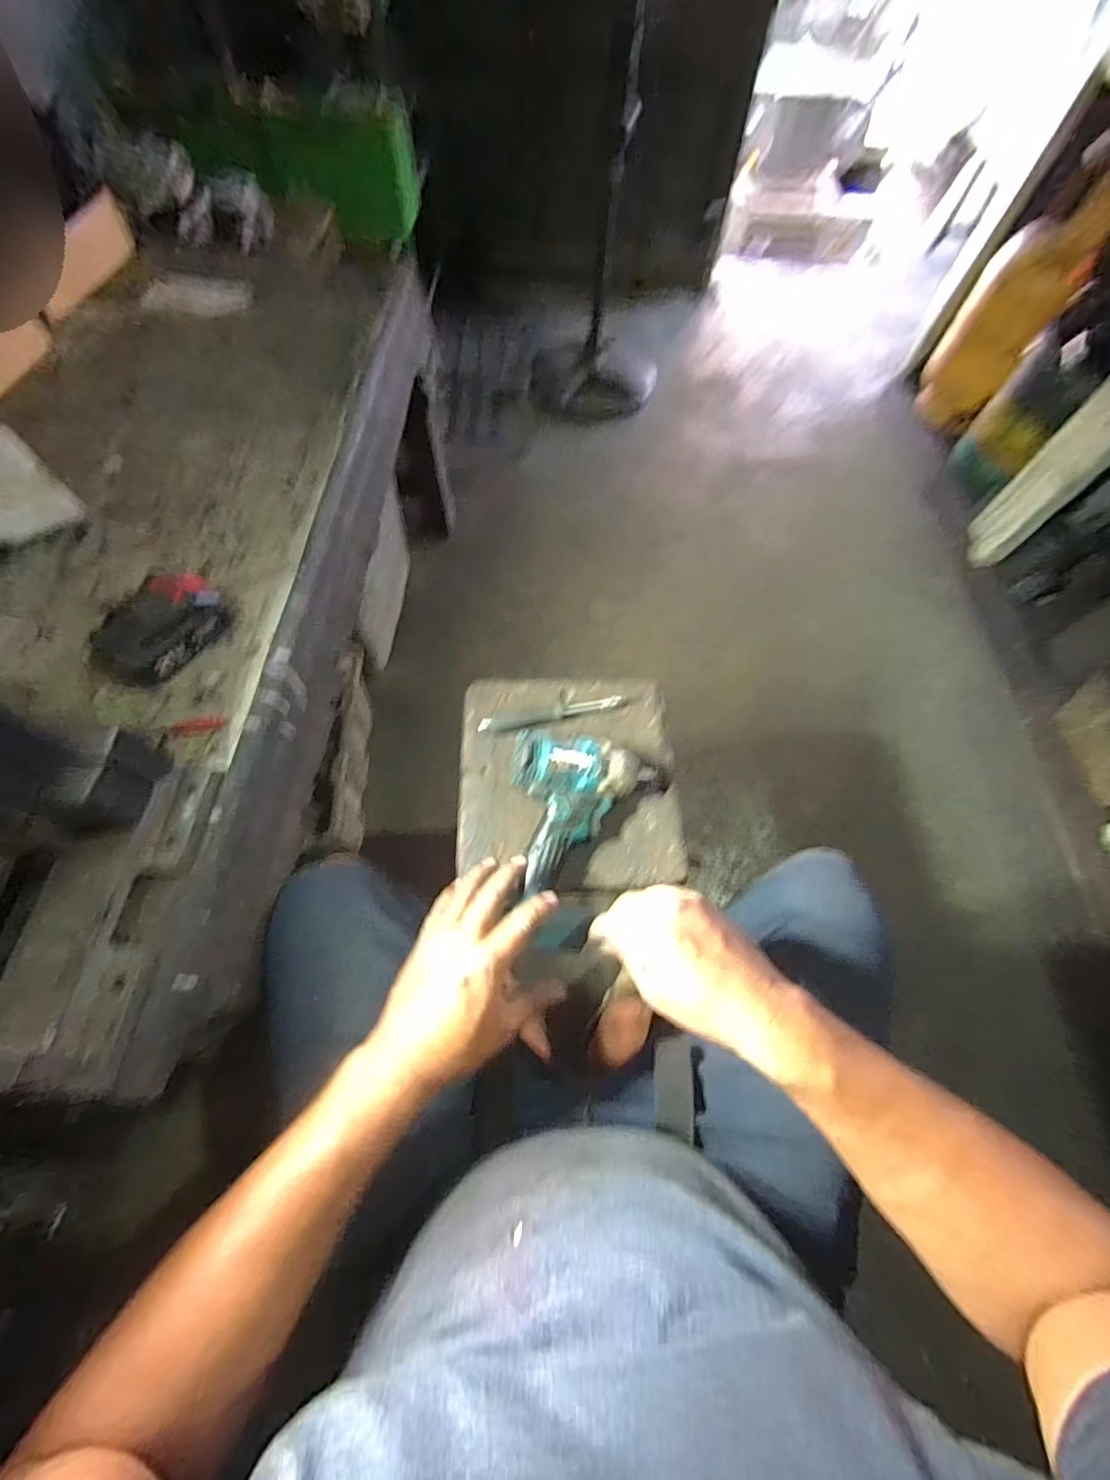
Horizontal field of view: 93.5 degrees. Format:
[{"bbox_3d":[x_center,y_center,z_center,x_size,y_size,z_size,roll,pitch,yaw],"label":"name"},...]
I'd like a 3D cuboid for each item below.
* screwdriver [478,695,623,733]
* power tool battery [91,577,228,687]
[{"bbox_3d":[-0.001,-0.031,0.599,0.171,0.018,0.018,-12,65,-9],"label":"screwdriver"},{"bbox_3d":[-0.401,-0.114,0.528,0.081,0.056,0.132,31,66,12],"label":"power tool battery"}]

